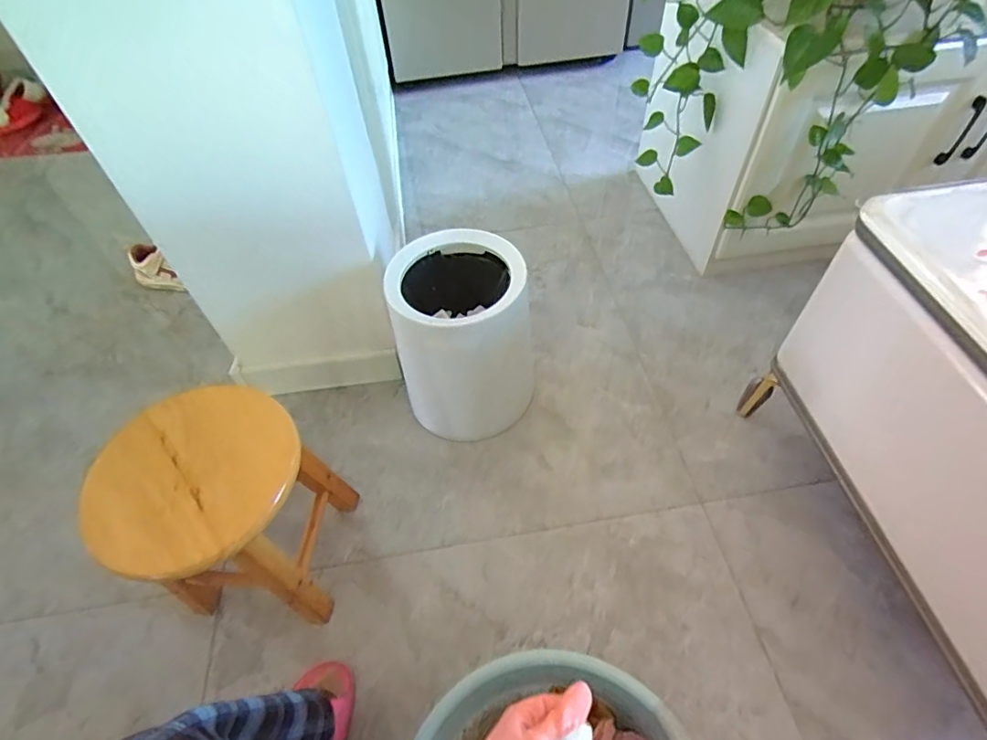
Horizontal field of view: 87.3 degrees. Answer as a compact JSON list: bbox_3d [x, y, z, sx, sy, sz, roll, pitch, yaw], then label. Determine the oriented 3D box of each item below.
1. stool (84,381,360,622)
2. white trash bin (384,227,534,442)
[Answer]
[{"bbox_3d":[-0.359,0.193,0.712,0.242,0.325,0.221,3,54,7],"label":"stool"},{"bbox_3d":[-0.055,-0.049,0.912,0.231,0.319,0.225,-11,53,-3],"label":"white trash bin"}]

